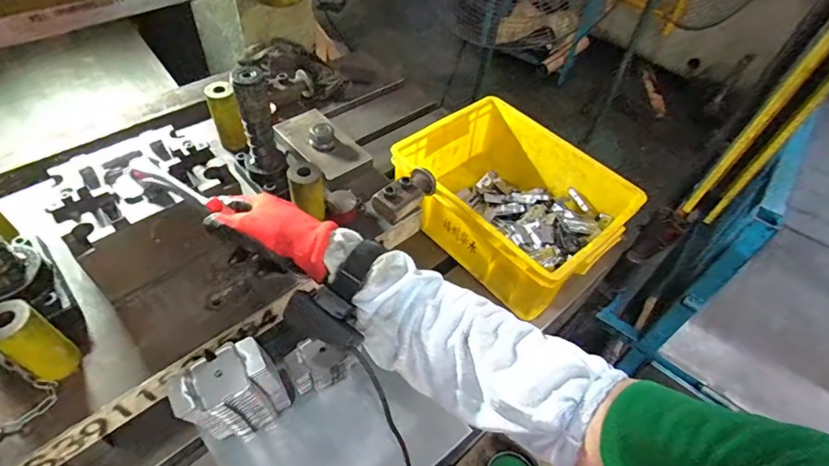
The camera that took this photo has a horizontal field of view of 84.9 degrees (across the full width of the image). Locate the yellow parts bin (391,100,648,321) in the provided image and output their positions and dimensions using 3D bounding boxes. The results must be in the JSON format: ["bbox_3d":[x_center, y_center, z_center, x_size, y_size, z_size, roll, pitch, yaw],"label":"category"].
[{"bbox_3d":[0.163,-0.051,0.779,0.266,0.147,0.345,-35,61,-29],"label":"yellow parts bin"}]

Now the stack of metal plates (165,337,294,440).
[{"bbox_3d":[-0.196,0.185,0.505,0.097,0.169,0.053,-28,58,-25],"label":"stack of metal plates"}]

